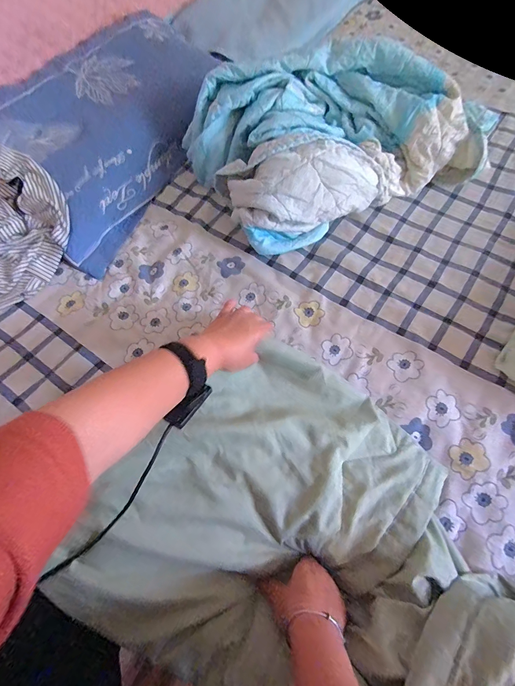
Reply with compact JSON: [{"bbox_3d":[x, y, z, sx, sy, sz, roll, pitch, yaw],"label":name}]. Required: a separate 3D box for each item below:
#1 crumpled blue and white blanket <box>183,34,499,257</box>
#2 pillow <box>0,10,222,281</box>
[{"bbox_3d":[0.152,-0.435,0.715,0.556,0.182,0.351,-22,66,-7],"label":"crumpled blue and white blanket"},{"bbox_3d":[-0.348,-0.542,0.790,0.459,0.078,0.711,32,70,-2],"label":"pillow"}]

